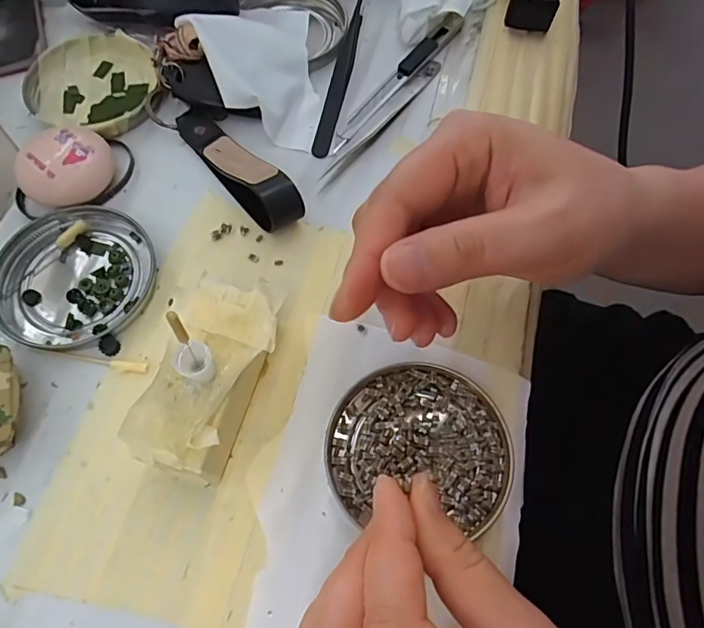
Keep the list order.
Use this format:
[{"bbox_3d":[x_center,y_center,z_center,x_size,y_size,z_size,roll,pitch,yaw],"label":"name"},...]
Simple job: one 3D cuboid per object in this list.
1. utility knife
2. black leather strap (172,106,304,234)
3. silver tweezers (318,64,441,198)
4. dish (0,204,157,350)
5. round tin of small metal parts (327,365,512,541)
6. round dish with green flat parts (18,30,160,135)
[{"bbox_3d":[0.029,-0.149,0.308,0.013,0.008,0.133,35,71,13],"label":"utility knife"},{"bbox_3d":[-0.066,-0.086,0.270,0.022,0.028,0.106,-37,72,-15],"label":"black leather strap"},{"bbox_3d":[0.019,-0.118,0.296,0.010,0.007,0.120,34,70,13],"label":"silver tweezers"},{"bbox_3d":[-0.143,-0.020,0.251,0.077,0.008,0.076,0,67,-1],"label":"dish"},{"bbox_3d":[0.030,0.056,0.219,0.079,0.009,0.068,3,67,1],"label":"round tin of small metal parts"},{"bbox_3d":[-0.159,-0.139,0.302,0.076,0.013,0.080,0,67,-1],"label":"round dish with green flat parts"}]

